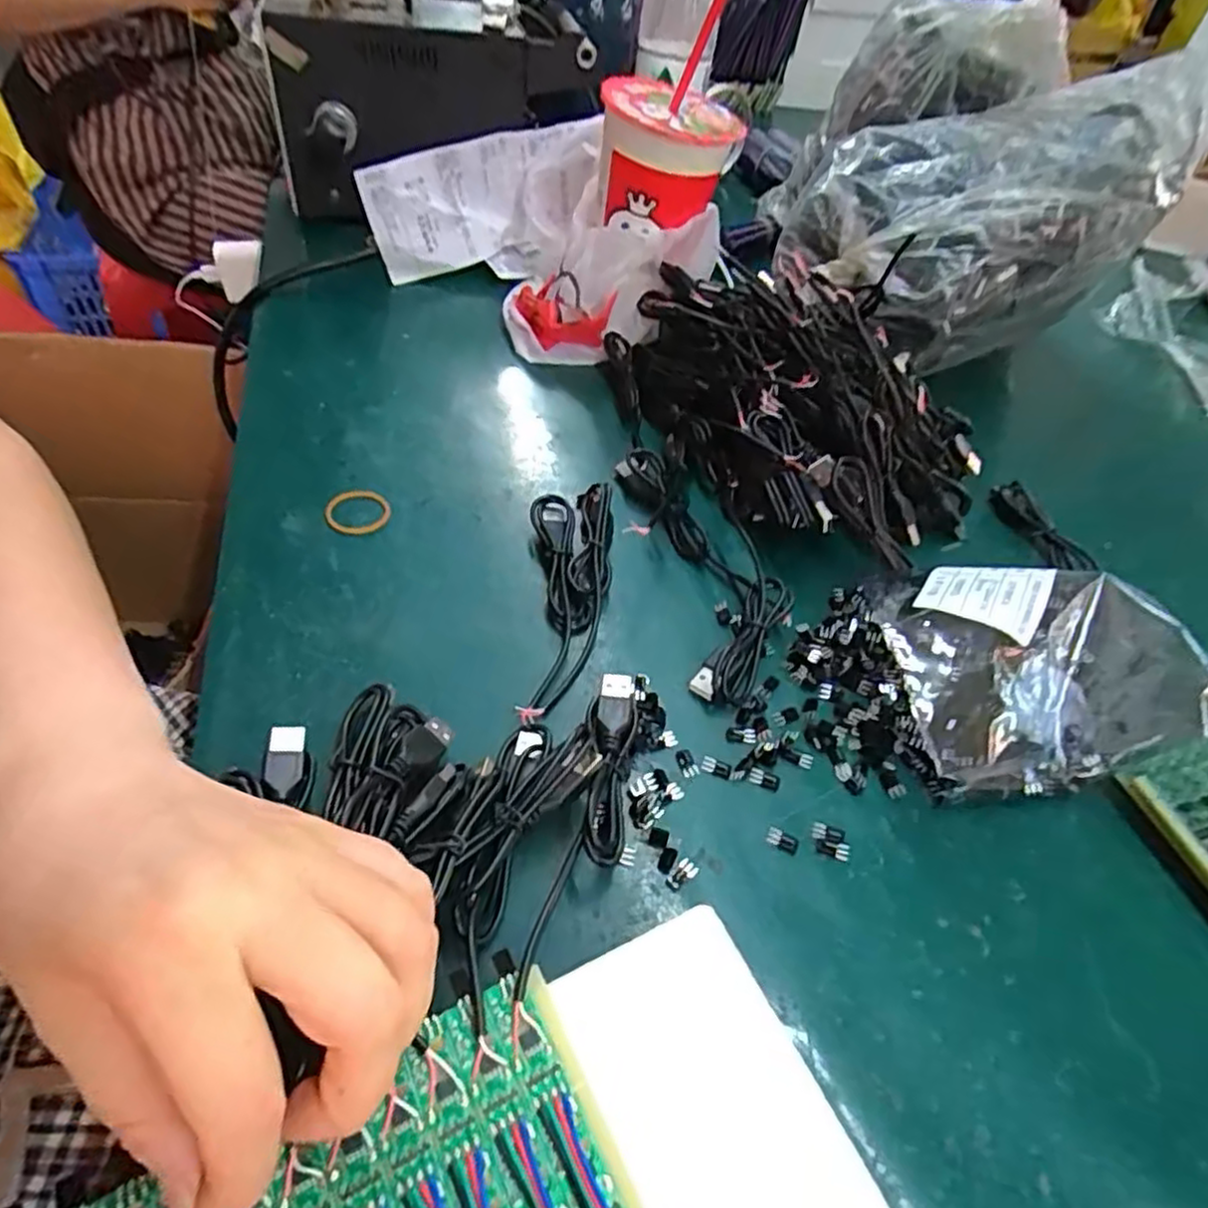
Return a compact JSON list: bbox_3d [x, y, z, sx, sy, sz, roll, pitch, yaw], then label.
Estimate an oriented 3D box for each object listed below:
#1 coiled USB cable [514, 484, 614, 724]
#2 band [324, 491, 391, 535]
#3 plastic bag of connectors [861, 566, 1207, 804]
[{"bbox_3d":[-0.017,-0.006,0.352,0.040,0.016,0.142,4,49,-4],"label":"coiled USB cable"},{"bbox_3d":[-0.129,-0.049,0.378,0.033,0.004,0.031,-4,49,-10],"label":"band"},{"bbox_3d":[0.184,0.023,0.322,0.124,0.052,0.111,2,49,-6],"label":"plastic bag of connectors"}]

